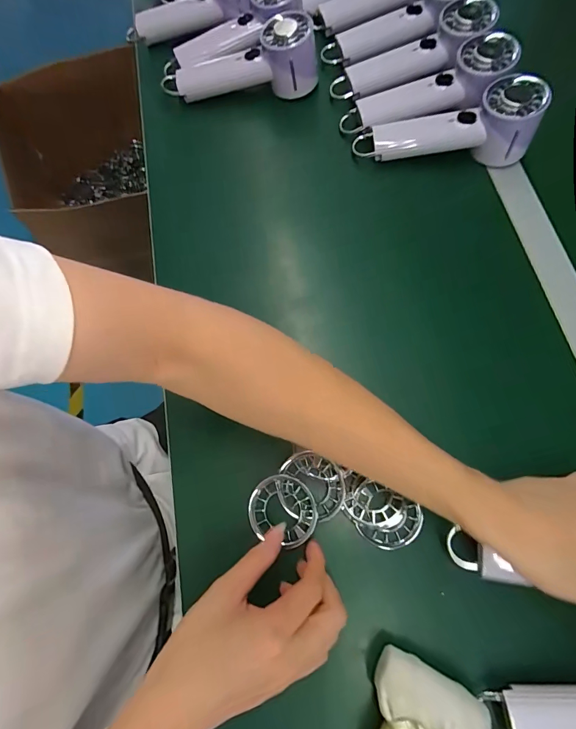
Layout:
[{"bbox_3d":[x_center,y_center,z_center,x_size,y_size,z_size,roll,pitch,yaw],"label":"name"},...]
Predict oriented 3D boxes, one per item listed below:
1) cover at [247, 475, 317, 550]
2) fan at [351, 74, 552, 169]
[{"bbox_3d":[-0.005,0.125,0.314,0.052,0.014,0.056,-42,75,-12],"label":"cover"},{"bbox_3d":[0.177,-0.263,0.425,0.188,0.061,0.059,-1,70,17],"label":"fan"}]

